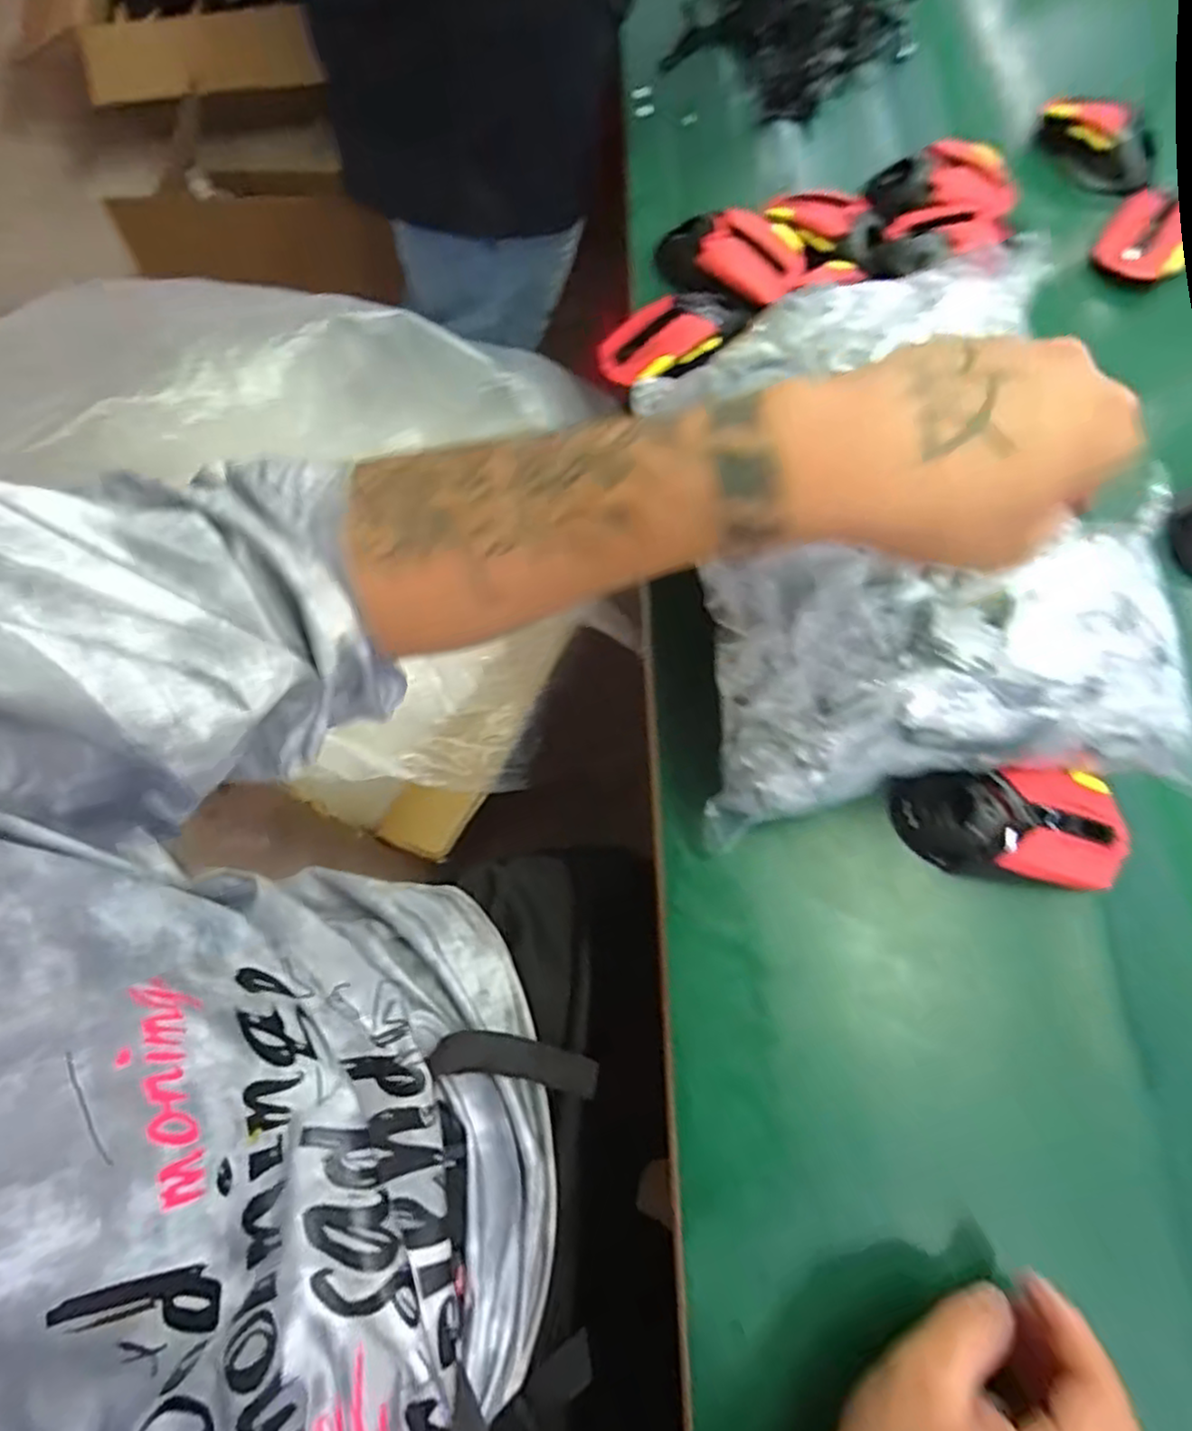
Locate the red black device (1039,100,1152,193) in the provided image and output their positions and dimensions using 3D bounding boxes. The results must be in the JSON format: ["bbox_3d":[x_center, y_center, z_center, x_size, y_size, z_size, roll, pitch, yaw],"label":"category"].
[{"bbox_3d":[0.420,-0.478,0.597,0.103,0.045,0.024,40,74,13],"label":"red black device"}]

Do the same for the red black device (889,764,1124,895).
[{"bbox_3d":[0.240,0.064,0.410,0.123,0.040,0.064,10,70,2],"label":"red black device"}]

